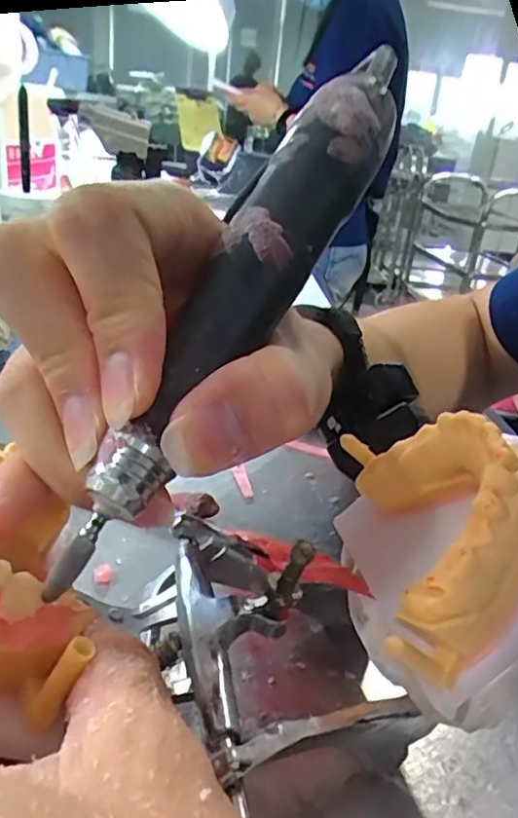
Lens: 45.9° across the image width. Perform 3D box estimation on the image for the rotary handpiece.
[{"bbox_3d":[-0.003,-0.033,0.151,0.021,0.020,0.163,19,65,25],"label":"rotary handpiece"}]

